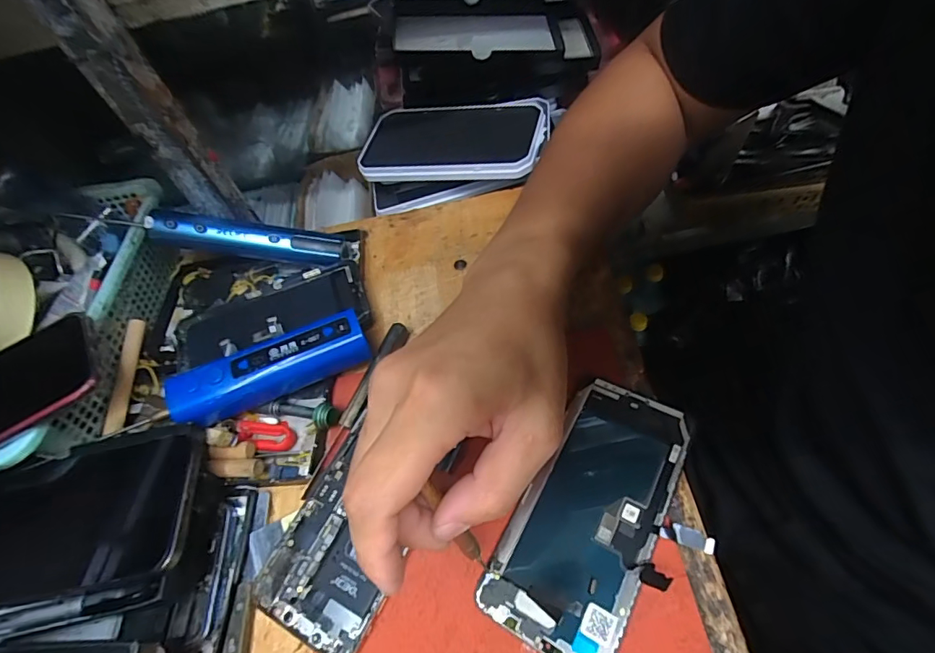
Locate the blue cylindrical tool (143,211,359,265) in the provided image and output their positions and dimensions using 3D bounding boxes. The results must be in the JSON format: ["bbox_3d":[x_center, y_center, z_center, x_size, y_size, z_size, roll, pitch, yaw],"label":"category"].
[{"bbox_3d":[-0.180,-0.075,0.401,0.163,0.027,0.034,5,52,-13],"label":"blue cylindrical tool"}]

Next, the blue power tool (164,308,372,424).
[{"bbox_3d":[-0.133,0.030,0.322,0.128,0.033,0.029,-27,55,-8],"label":"blue power tool"}]

